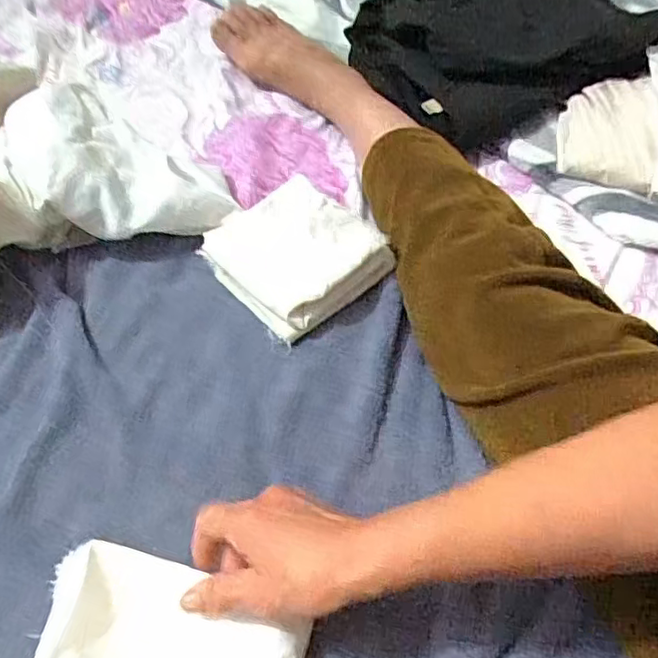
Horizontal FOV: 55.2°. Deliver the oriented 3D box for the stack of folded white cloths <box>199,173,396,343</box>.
[{"bbox_3d":[-0.032,-0.078,0.591,0.132,0.063,0.152,-35,60,-26],"label":"stack of folded white cloths"}]

